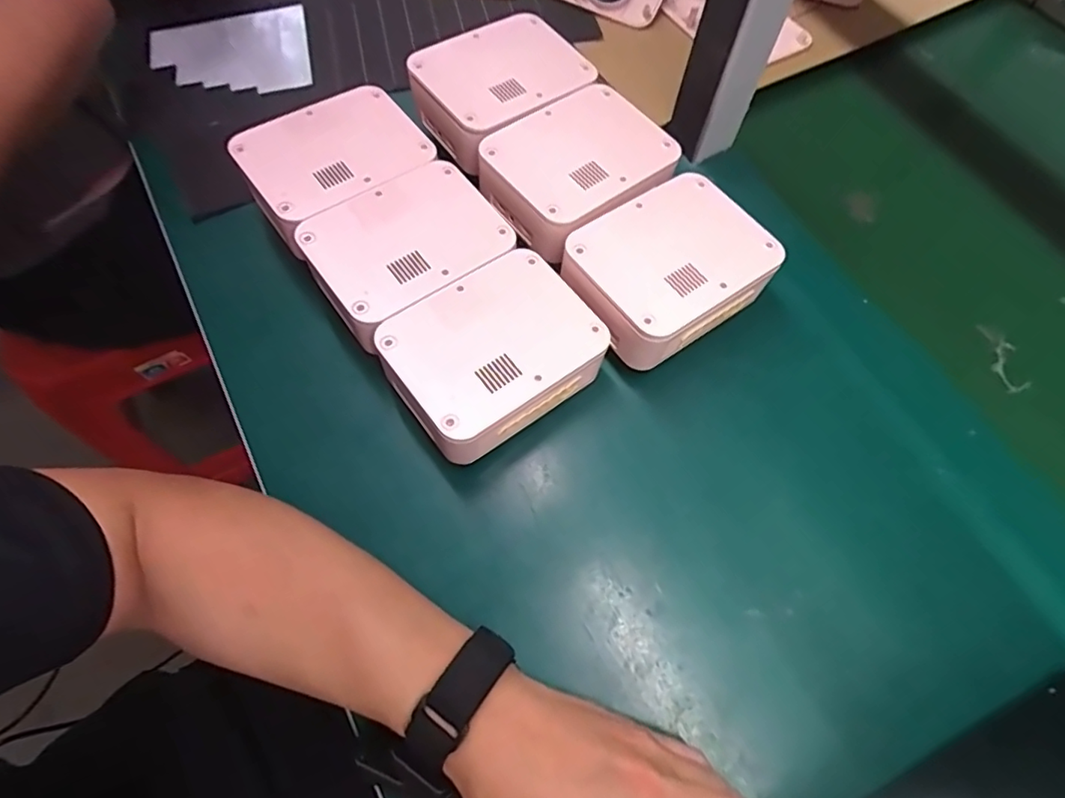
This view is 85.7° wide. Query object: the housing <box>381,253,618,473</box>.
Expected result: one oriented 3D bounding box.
[{"bbox_3d":[-0.025,-0.033,0.372,0.129,0.034,0.099,-35,71,-14],"label":"housing"}]

